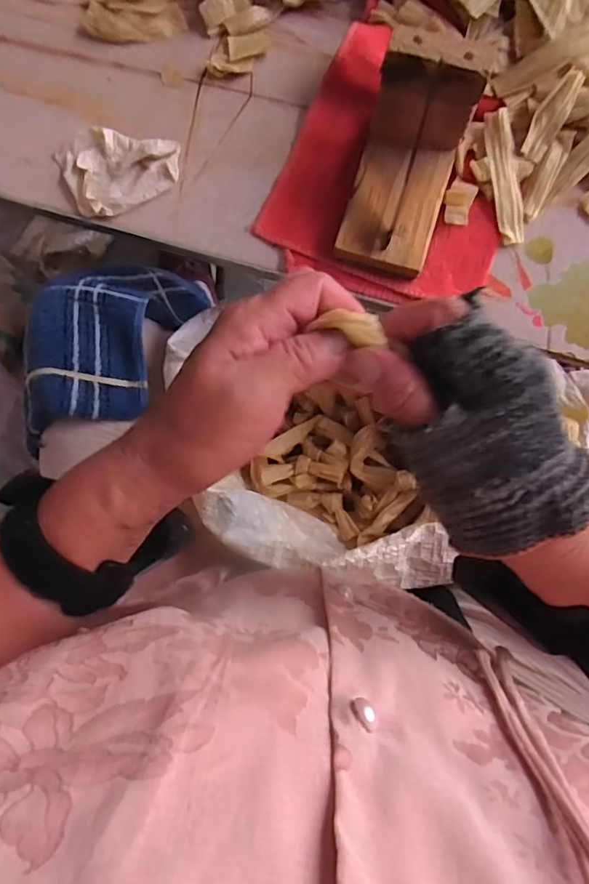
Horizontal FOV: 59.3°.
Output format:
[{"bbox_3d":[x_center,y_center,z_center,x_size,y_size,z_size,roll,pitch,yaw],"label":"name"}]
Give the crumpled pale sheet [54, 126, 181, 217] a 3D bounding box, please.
[{"bbox_3d":[-0.126,-0.200,0.365,0.080,0.015,0.063,-28,83,-2],"label":"crumpled pale sheet"}]

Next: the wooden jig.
[{"bbox_3d":[0.069,-0.173,0.319,0.060,0.075,0.104,17,83,4],"label":"wooden jig"}]

